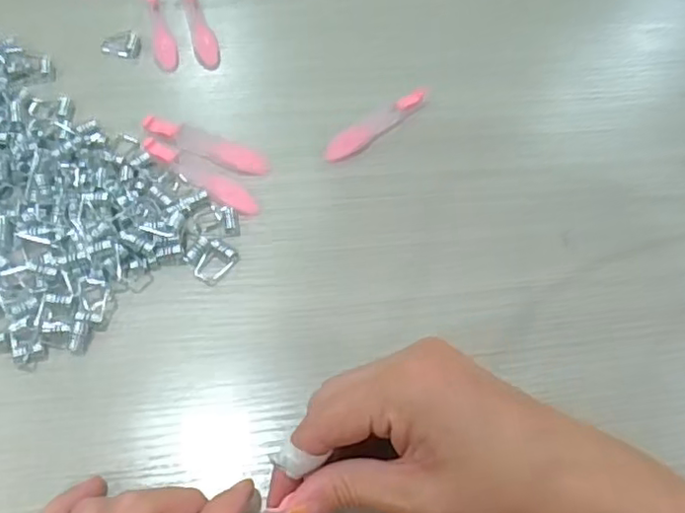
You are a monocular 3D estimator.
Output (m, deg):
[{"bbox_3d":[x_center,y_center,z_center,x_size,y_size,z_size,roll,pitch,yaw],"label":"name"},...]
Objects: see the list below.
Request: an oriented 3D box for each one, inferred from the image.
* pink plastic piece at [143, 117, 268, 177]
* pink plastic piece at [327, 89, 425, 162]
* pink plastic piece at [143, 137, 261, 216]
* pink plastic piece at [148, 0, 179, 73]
[{"bbox_3d":[-0.079,-0.064,0.355,0.075,0.005,0.020,17,62,5],"label":"pink plastic piece"},{"bbox_3d":[0.019,-0.081,0.372,0.072,0.011,0.017,-36,69,-21],"label":"pink plastic piece"},{"bbox_3d":[-0.079,-0.047,0.345,0.077,0.004,0.017,33,64,14],"label":"pink plastic piece"},{"bbox_3d":[-0.120,-0.156,0.408,0.014,0.004,0.083,-11,63,-10],"label":"pink plastic piece"}]

